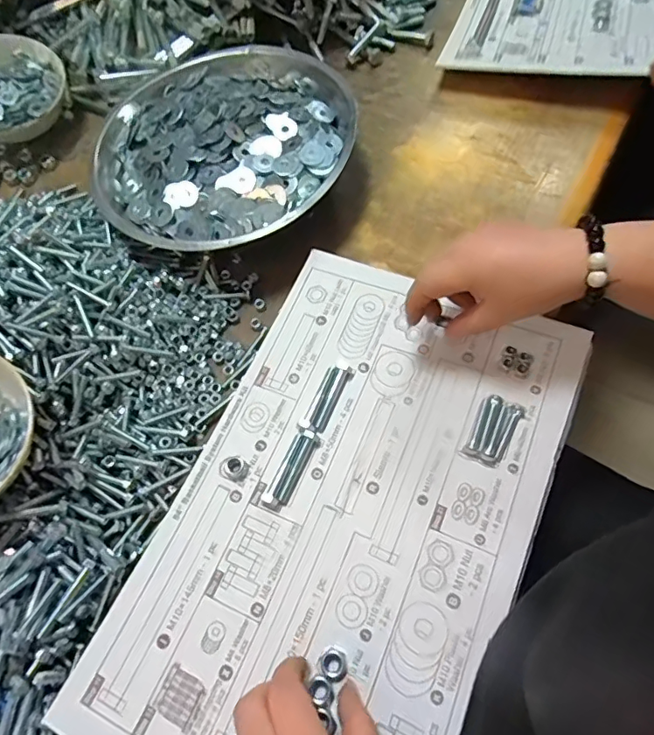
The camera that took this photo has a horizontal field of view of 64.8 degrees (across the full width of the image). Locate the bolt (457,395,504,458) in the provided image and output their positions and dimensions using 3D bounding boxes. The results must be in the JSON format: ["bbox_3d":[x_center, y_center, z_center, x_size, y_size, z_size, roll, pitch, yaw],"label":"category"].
[{"bbox_3d":[0.112,0.042,0.373,0.013,0.012,0.048,24,69,17],"label":"bolt"}]

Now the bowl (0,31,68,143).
[{"bbox_3d":[-0.365,-0.312,0.591,0.131,0.062,0.131,0,66,0],"label":"bowl"}]

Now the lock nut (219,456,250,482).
[{"bbox_3d":[-0.069,0.075,0.386,0.021,0.008,0.018,29,69,12],"label":"lock nut"}]

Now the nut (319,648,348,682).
[{"bbox_3d":[0.004,0.183,0.319,0.017,0.008,0.017,0,66,0],"label":"nut"}]

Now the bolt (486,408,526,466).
[{"bbox_3d":[0.129,0.048,0.368,0.007,0.006,0.050,27,70,18],"label":"bolt"}]

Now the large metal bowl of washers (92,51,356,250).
[{"bbox_3d":[-0.103,-0.215,0.505,0.239,0.052,0.253,26,68,11],"label":"large metal bowl of washers"}]

